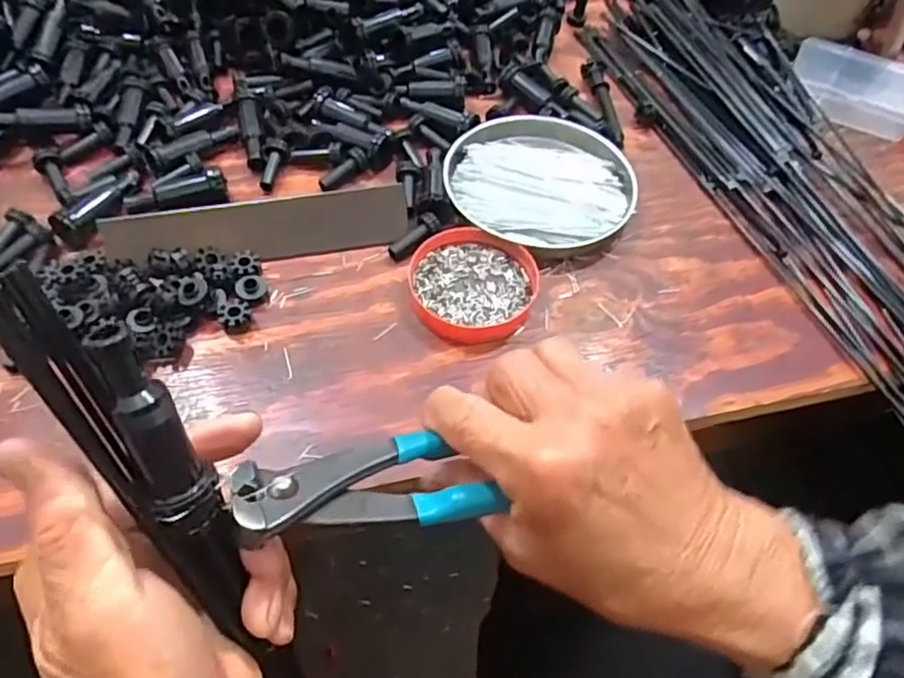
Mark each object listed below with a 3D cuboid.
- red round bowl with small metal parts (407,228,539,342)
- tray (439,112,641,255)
[{"bbox_3d":[0.012,-0.034,0.413,0.079,0.012,0.079,2,58,-3],"label":"red round bowl with small metal parts"},{"bbox_3d":[0.062,-0.115,0.468,0.129,0.016,0.129,-7,56,-9],"label":"tray"}]

